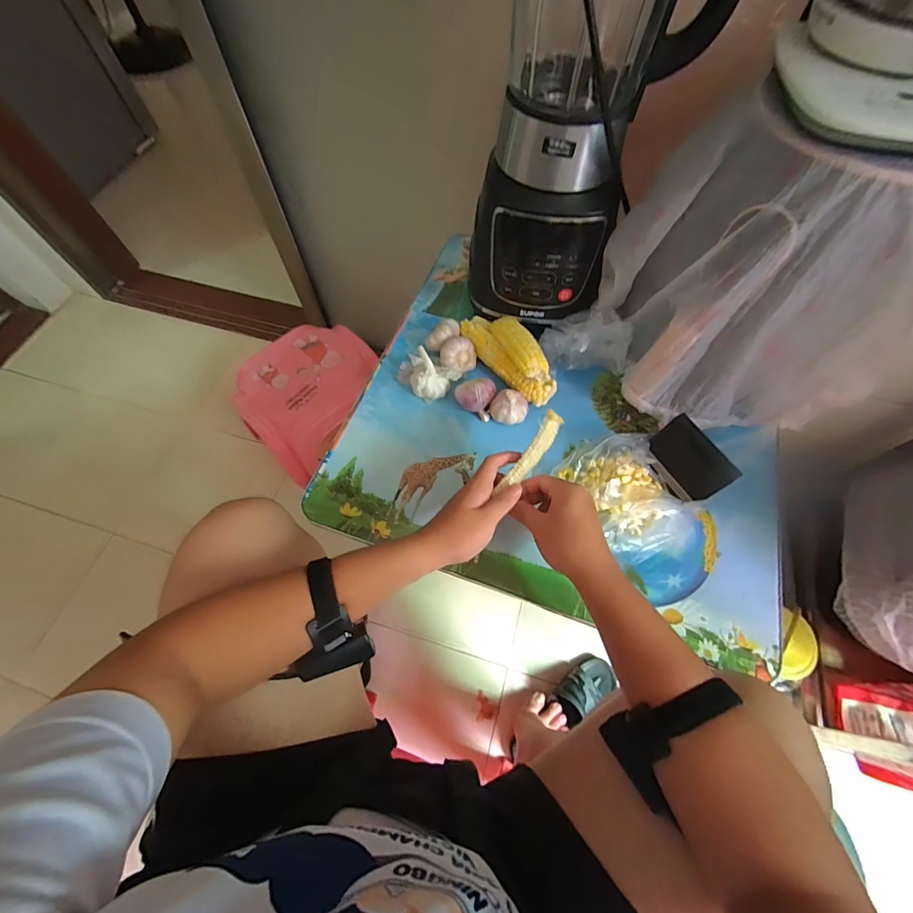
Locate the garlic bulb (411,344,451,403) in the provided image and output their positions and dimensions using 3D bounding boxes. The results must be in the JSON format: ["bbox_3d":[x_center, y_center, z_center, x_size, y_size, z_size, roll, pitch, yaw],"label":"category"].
[{"bbox_3d":[-0.045,-0.109,0.571,0.059,0.057,0.044,37,69,16],"label":"garlic bulb"}]

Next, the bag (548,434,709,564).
[{"bbox_3d":[0.220,0.042,0.510,0.126,0.034,0.156,-25,67,-12],"label":"bag"}]

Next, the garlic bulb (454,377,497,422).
[{"bbox_3d":[0.026,-0.086,0.562,0.053,0.044,0.044,15,65,6],"label":"garlic bulb"}]

